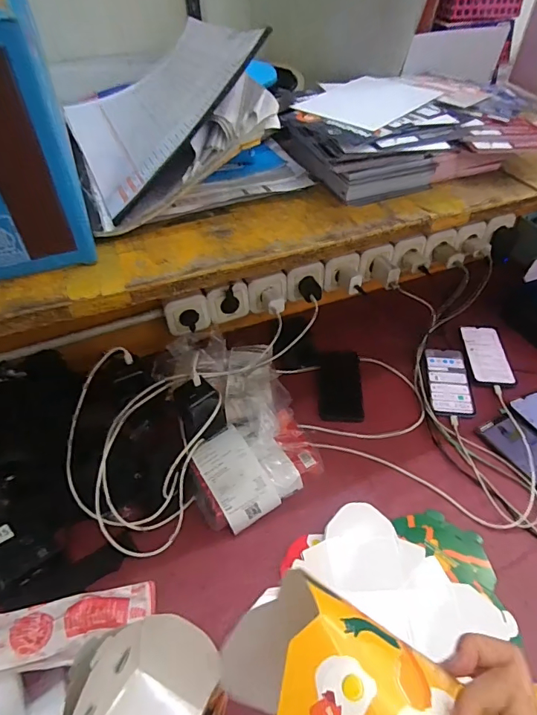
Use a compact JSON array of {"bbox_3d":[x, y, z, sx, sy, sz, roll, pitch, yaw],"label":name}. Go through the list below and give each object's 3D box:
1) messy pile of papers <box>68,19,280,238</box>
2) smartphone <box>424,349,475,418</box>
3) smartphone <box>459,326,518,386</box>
[{"bbox_3d":[-0.116,-0.274,0.482,0.205,0.112,0.304,-17,46,-14],"label":"messy pile of papers"},{"bbox_3d":[0.337,0.044,0.826,0.074,0.012,0.163,5,44,8],"label":"smartphone"},{"bbox_3d":[0.434,-0.012,0.876,0.080,0.008,0.172,5,44,7],"label":"smartphone"}]

